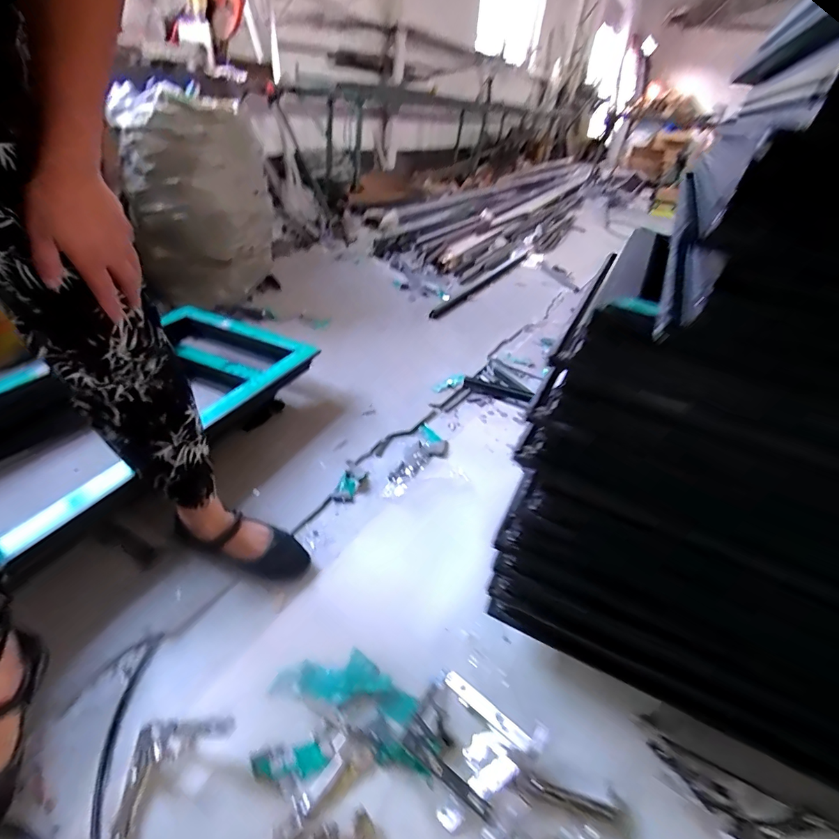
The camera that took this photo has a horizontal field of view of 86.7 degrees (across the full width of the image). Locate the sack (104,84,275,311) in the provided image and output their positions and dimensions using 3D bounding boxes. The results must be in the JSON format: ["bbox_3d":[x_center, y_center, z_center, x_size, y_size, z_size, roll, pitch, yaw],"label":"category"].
[{"bbox_3d":[-0.705,-0.711,1.484,0.355,0.593,0.385,-3,42,-9],"label":"sack"}]

